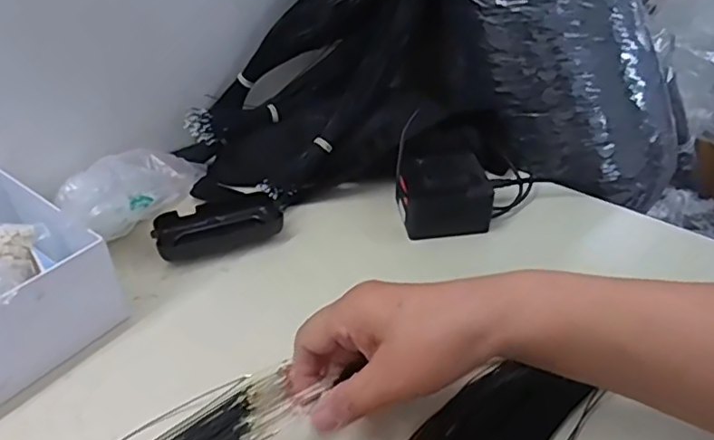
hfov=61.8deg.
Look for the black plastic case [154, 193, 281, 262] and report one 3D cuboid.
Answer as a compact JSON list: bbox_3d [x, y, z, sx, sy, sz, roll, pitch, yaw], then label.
[{"bbox_3d":[-0.128,0.005,0.548,0.110,0.029,0.055,-16,39,-20],"label":"black plastic case"}]

